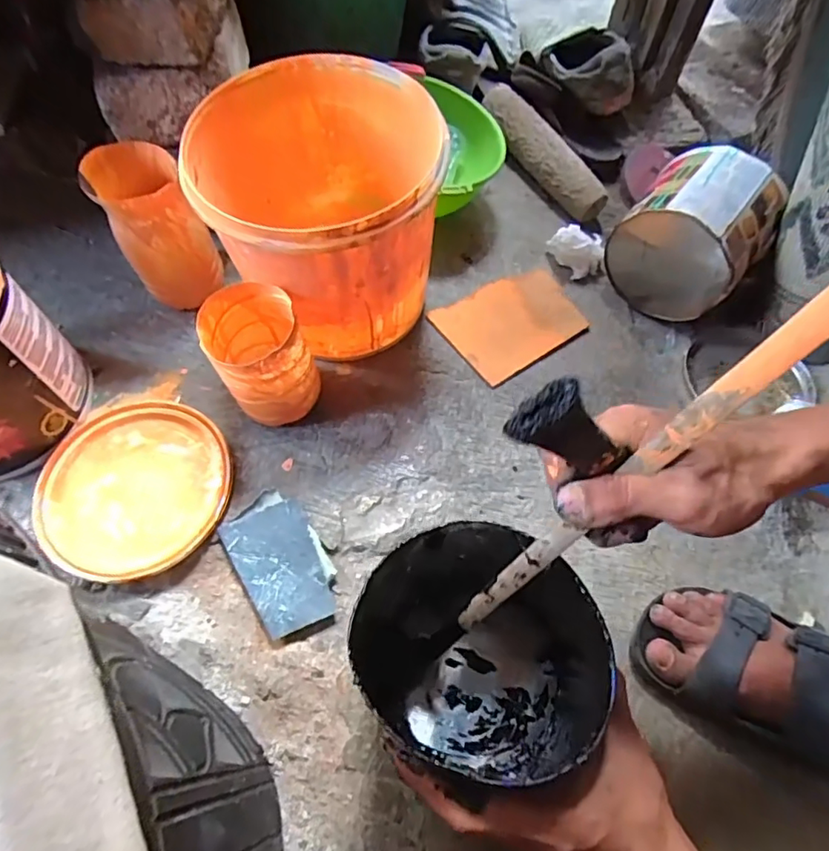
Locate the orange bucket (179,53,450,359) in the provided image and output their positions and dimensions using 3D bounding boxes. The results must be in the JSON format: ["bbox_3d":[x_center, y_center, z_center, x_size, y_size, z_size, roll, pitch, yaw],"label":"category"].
[{"bbox_3d":[-0.083,-0.194,0.554,0.206,0.208,0.219,-4,63,-2],"label":"orange bucket"}]

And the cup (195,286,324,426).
[{"bbox_3d":[-0.143,-0.059,0.530,0.083,0.125,0.092,-22,66,-11],"label":"cup"}]

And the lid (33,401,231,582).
[{"bbox_3d":[-0.267,0.057,0.533,0.180,0.012,0.172,0,63,0],"label":"lid"}]

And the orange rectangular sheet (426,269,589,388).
[{"bbox_3d":[0.120,-0.125,0.662,0.179,0.007,0.113,-31,75,-25],"label":"orange rectangular sheet"}]

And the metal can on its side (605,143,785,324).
[{"bbox_3d":[0.338,-0.233,0.685,0.144,0.149,0.141,36,68,16],"label":"metal can on its side"}]

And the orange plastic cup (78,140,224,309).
[{"bbox_3d":[-0.265,-0.199,0.588,0.084,0.158,0.087,0,63,0],"label":"orange plastic cup"}]

